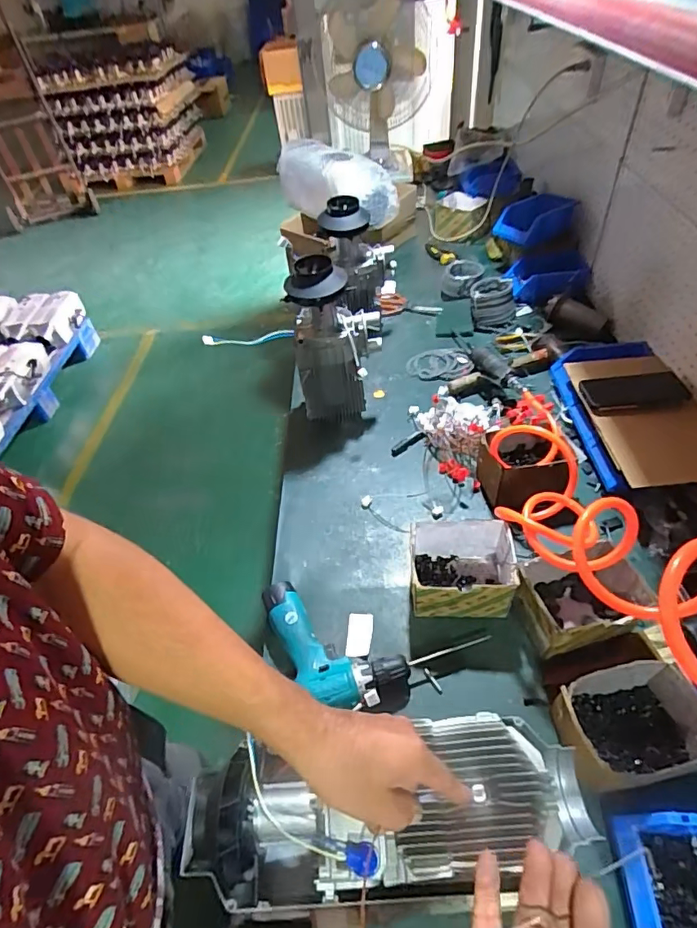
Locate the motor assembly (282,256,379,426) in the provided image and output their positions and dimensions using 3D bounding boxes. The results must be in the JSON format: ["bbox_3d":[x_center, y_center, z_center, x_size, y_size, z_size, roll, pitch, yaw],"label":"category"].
[{"bbox_3d":[-0.026,-0.212,0.954,0.148,0.329,0.132,8,49,13],"label":"motor assembly"}]

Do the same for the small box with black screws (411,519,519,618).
[{"bbox_3d":[0.166,0.160,0.746,0.146,0.099,0.114,0,47,6],"label":"small box with black screws"}]

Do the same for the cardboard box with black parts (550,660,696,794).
[{"bbox_3d":[0.326,0.306,0.592,0.158,0.082,0.119,-12,47,-5],"label":"cardboard box with black parts"}]

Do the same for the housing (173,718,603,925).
[{"bbox_3d":[0.033,0.332,0.475,0.379,0.093,0.124,-11,47,3],"label":"housing"}]

